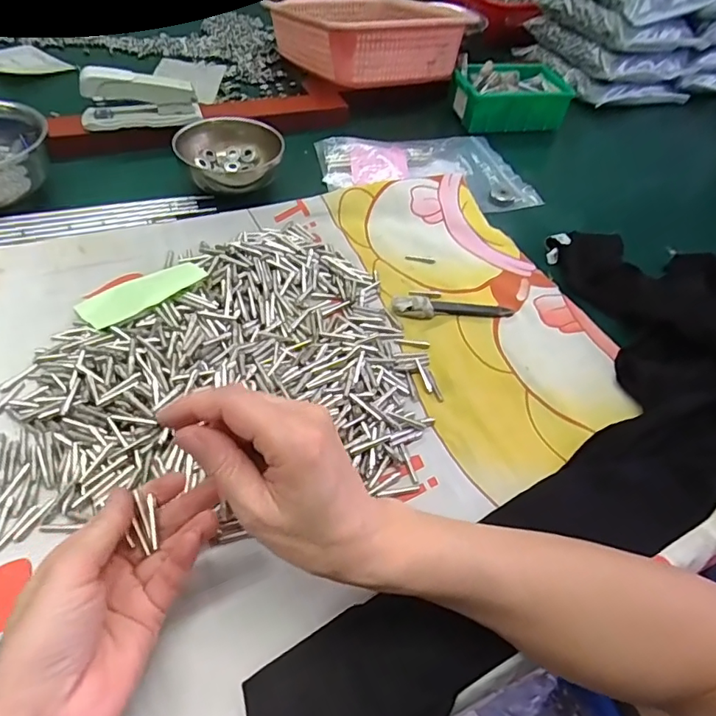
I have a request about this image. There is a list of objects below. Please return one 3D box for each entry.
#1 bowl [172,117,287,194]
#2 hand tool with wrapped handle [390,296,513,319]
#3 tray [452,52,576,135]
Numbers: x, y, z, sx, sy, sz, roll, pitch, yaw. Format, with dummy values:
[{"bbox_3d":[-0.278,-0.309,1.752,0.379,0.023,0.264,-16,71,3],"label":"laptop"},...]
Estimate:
[{"bbox_3d":[-0.132,-0.207,0.538,0.101,0.052,0.092,24,53,15],"label":"bowl"},{"bbox_3d":[0.085,-0.044,0.451,0.108,0.014,0.016,0,50,-5],"label":"hand tool with wrapped handle"},{"bbox_3d":[0.206,-0.353,0.698,0.148,0.052,0.098,1,50,-4],"label":"tray"}]

